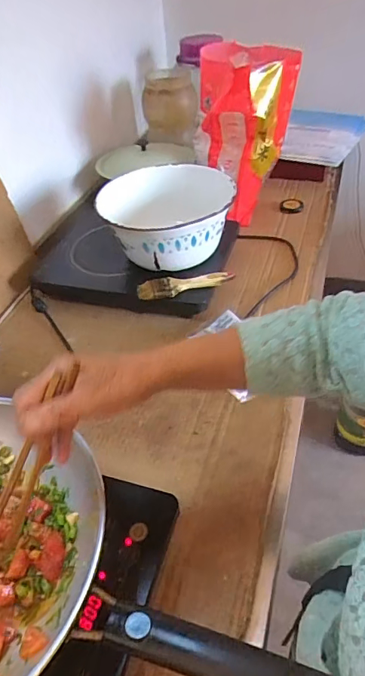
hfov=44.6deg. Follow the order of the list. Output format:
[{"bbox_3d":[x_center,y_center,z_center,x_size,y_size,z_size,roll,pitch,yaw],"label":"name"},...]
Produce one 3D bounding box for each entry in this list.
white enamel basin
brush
[{"bbox_3d":[-0.026,-0.215,0.827,0.251,0.116,0.237,-4,43,3],"label":"white enamel basin"},{"bbox_3d":[0.006,-0.093,0.758,0.165,0.024,0.032,-10,43,-3],"label":"brush"}]

